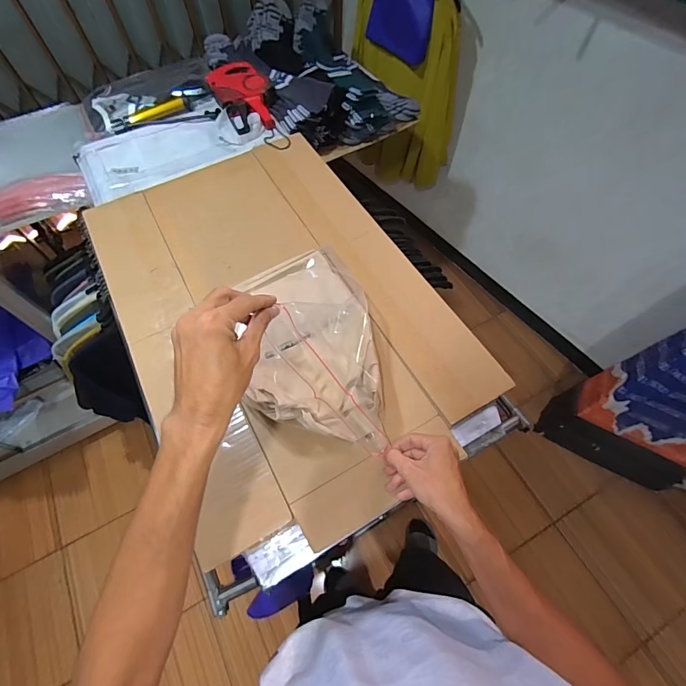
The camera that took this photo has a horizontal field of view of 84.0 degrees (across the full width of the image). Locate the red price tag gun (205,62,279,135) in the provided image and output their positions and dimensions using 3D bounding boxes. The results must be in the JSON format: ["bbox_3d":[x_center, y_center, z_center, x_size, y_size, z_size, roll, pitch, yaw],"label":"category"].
[{"bbox_3d":[-0.233,-0.601,0.931,0.134,0.057,0.212,-27,65,-13],"label":"red price tag gun"}]

